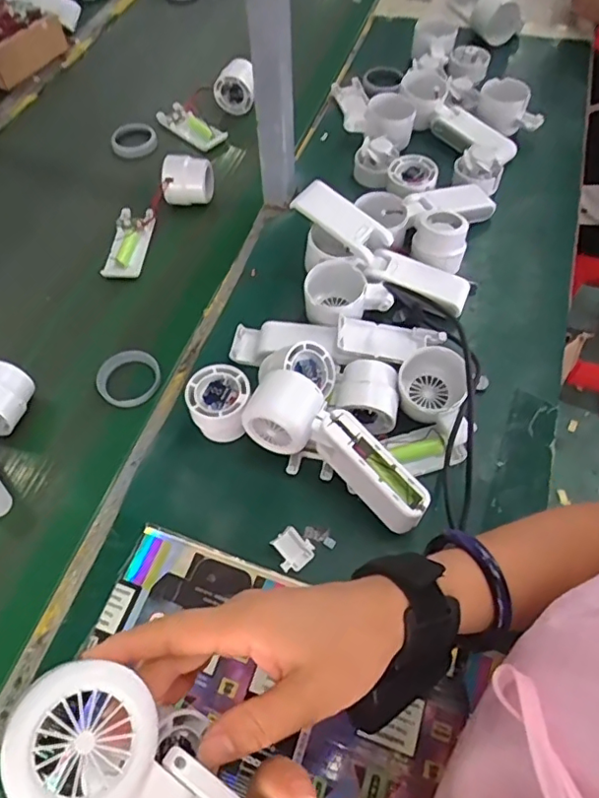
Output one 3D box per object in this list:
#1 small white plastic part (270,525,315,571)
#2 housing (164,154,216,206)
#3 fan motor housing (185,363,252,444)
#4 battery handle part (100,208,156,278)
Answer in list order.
[{"bbox_3d":[-0.005,0.120,0.446,0.030,0.011,0.030,-35,64,-19],"label":"small white plastic part"},{"bbox_3d":[-0.134,-0.261,0.669,0.054,0.043,0.045,-4,58,-1],"label":"housing"},{"bbox_3d":[-0.069,0.007,0.490,0.052,0.049,0.055,0,58,1],"label":"fan motor housing"},{"bbox_3d":[-0.197,-0.183,0.649,0.043,0.012,0.103,4,58,4],"label":"battery handle part"}]

